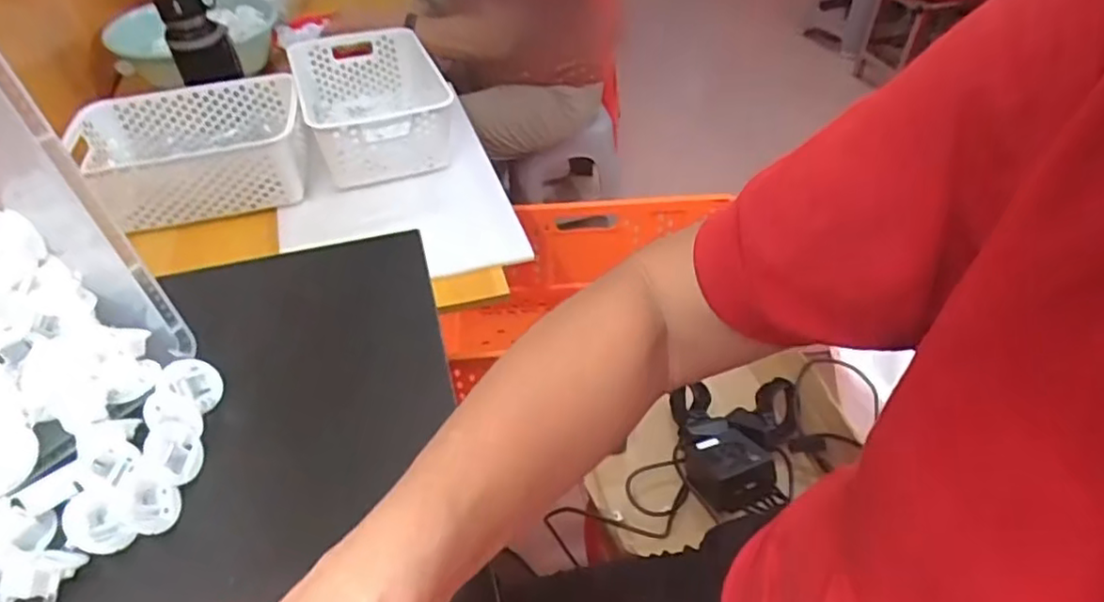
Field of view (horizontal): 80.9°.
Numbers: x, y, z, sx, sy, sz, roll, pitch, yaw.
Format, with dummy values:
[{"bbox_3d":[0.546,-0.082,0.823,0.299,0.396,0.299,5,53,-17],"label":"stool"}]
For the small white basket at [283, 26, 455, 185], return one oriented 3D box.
[{"bbox_3d":[-0.291,-0.320,1.063,0.228,0.127,0.329,-12,45,-11],"label":"small white basket"}]

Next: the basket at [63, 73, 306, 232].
[{"bbox_3d":[-0.528,-0.225,0.956,0.313,0.097,0.212,-12,45,-11],"label":"basket"}]

